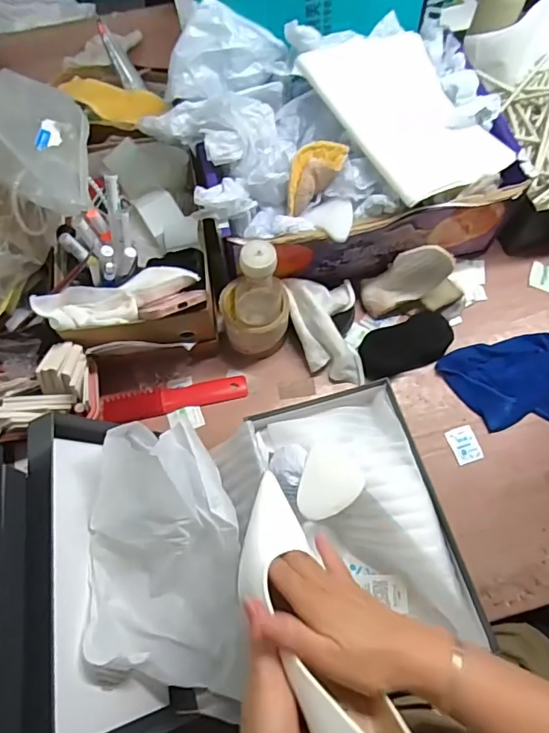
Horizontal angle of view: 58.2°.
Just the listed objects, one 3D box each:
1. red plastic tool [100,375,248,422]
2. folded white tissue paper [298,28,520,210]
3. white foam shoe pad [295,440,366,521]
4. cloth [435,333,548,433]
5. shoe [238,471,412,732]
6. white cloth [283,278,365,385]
[{"bbox_3d":[-0.135,0.043,0.669,0.194,0.008,0.038,-12,68,-4],"label":"red plastic tool"},{"bbox_3d":[0.168,-0.324,0.633,0.195,0.023,0.246,-25,76,-23],"label":"folded white tissue paper"},{"bbox_3d":[0.062,0.126,0.537,0.064,0.010,0.080,16,68,7],"label":"white foam shoe pad"},{"bbox_3d":[0.343,0.013,0.658,0.225,0.043,0.132,-3,68,-1],"label":"cloth"},{"bbox_3d":[0.026,0.200,0.382,0.078,0.067,0.250,-19,43,-8],"label":"shoe"},{"bbox_3d":[0.069,-0.049,0.664,0.091,0.062,0.131,-5,68,-2],"label":"white cloth"}]

